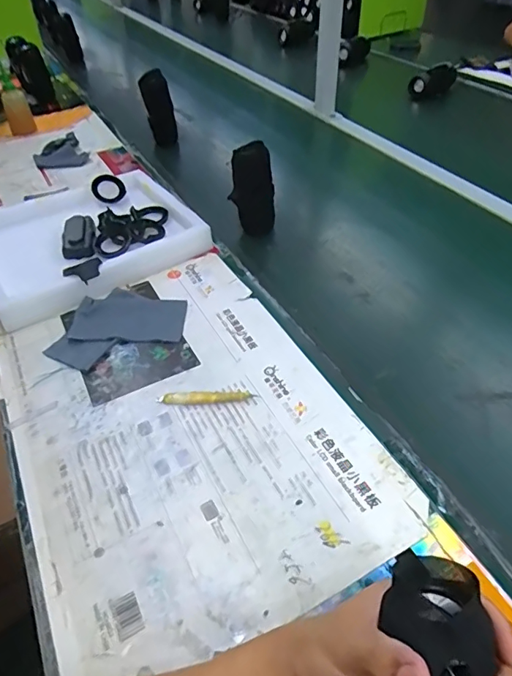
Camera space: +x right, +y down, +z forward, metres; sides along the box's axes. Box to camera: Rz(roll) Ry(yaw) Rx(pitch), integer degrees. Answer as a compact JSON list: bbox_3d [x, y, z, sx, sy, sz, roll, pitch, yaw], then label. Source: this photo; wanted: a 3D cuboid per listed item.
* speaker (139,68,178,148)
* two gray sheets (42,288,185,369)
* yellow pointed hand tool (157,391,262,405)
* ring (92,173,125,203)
[{"bbox_3d":[-0.233,-0.550,1.152,0.069,0.159,0.069,-11,45,-8],"label":"speaker"},{"bbox_3d":[-0.192,-0.014,0.684,0.156,0.013,0.160,15,46,17],"label":"two gray sheets"},{"bbox_3d":[-0.060,0.073,0.594,0.119,0.008,0.018,-3,43,-1],"label":"yellow pointed hand tool"},{"bbox_3d":[-0.283,-0.288,0.920,0.060,0.015,0.062,6,67,-15],"label":"ring"}]

